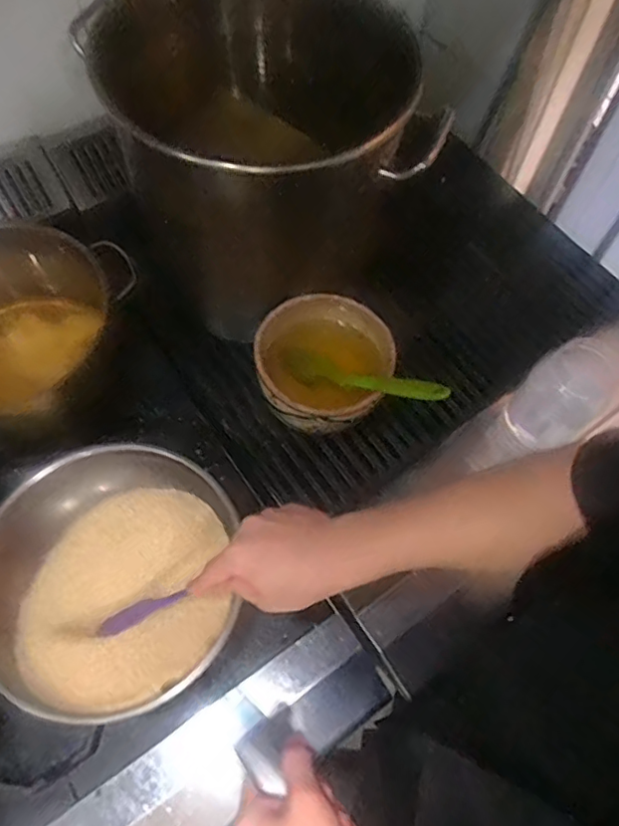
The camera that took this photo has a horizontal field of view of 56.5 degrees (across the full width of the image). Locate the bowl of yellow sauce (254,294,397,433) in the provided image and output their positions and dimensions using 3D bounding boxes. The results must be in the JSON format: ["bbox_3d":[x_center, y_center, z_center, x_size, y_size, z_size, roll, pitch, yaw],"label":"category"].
[{"bbox_3d":[0.015,-0.038,0.659,0.144,0.125,0.148,1,62,-1],"label":"bowl of yellow sauce"}]

